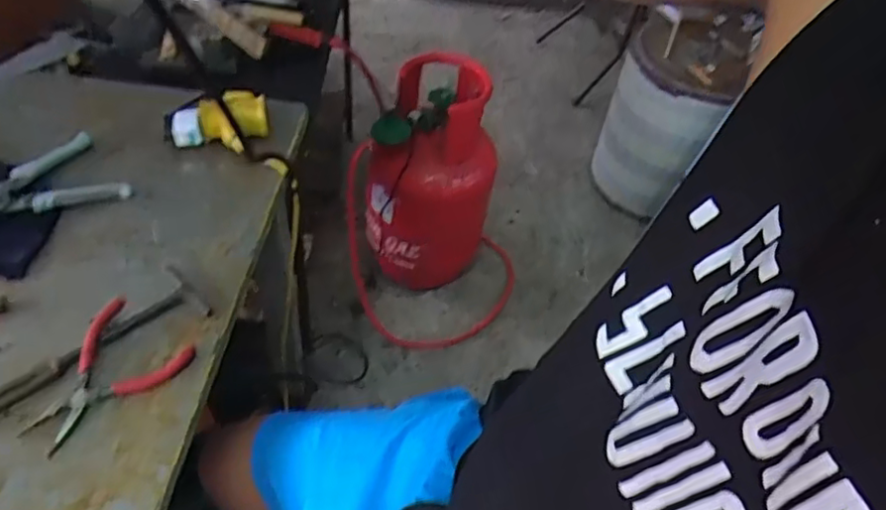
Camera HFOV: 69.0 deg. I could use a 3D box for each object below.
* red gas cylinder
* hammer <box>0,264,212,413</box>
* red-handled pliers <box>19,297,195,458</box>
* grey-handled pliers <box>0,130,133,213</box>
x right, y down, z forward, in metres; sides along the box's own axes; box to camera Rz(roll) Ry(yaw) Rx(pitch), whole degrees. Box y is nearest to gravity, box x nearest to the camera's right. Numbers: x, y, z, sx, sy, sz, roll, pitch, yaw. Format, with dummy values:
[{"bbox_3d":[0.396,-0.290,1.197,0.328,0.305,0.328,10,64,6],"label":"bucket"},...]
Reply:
[{"bbox_3d":[-0.028,-0.179,1.578,0.285,0.573,0.287,8,48,-2],"label":"red gas cylinder"},{"bbox_3d":[-0.341,0.087,0.619,0.067,0.018,0.220,39,54,23],"label":"hammer"},{"bbox_3d":[-0.316,0.114,0.597,0.097,0.026,0.139,26,50,14],"label":"red-handled pliers"},{"bbox_3d":[-0.475,-0.068,0.741,0.185,0.029,0.125,-32,61,-31],"label":"grey-handled pliers"}]

